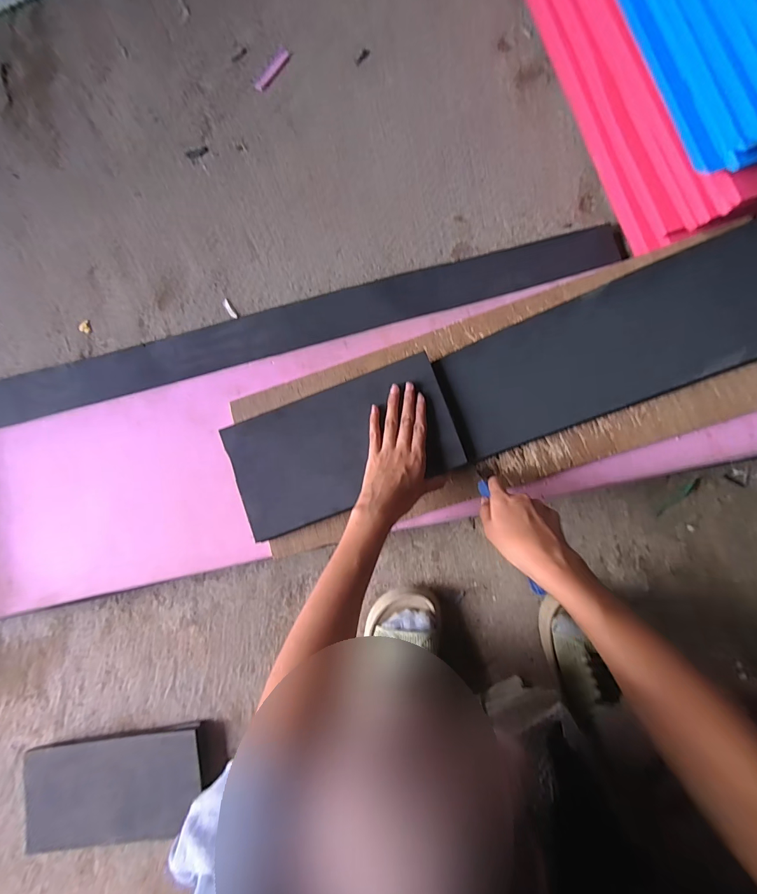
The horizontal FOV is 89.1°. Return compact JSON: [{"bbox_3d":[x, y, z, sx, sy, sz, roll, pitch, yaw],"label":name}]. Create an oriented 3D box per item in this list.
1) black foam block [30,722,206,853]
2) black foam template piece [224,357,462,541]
[{"bbox_3d":[-0.389,0.498,0.566,0.272,0.029,0.138,-13,83,7],"label":"black foam block"},{"bbox_3d":[-0.047,0.000,0.478,0.280,0.017,0.148,-21,82,6],"label":"black foam template piece"}]

